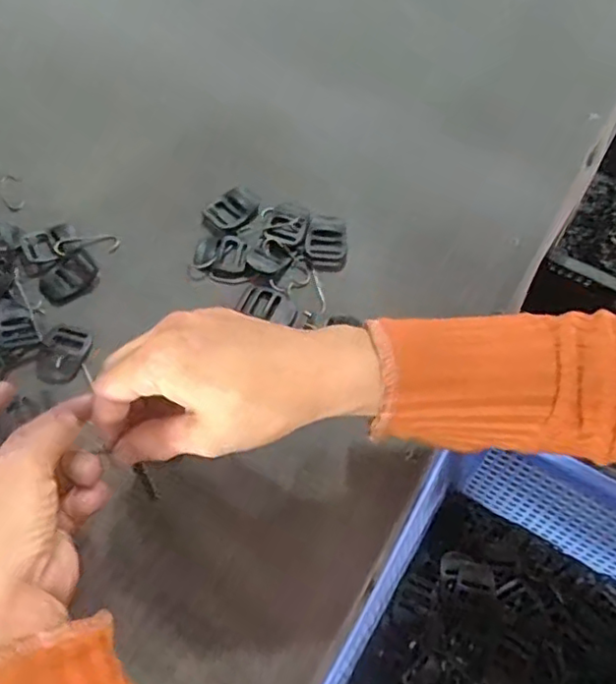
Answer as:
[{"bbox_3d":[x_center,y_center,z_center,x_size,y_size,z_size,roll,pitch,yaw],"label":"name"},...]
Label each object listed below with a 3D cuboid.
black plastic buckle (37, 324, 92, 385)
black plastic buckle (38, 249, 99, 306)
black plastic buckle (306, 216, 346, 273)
[{"bbox_3d":[-0.155,0.007,0.390,0.028,0.007,0.040,10,64,4],"label":"black plastic buckle"},{"bbox_3d":[-0.158,-0.043,0.413,0.034,0.009,0.041,31,67,13],"label":"black plastic buckle"},{"bbox_3d":[0.013,-0.070,0.434,0.027,0.005,0.044,4,64,1],"label":"black plastic buckle"}]

